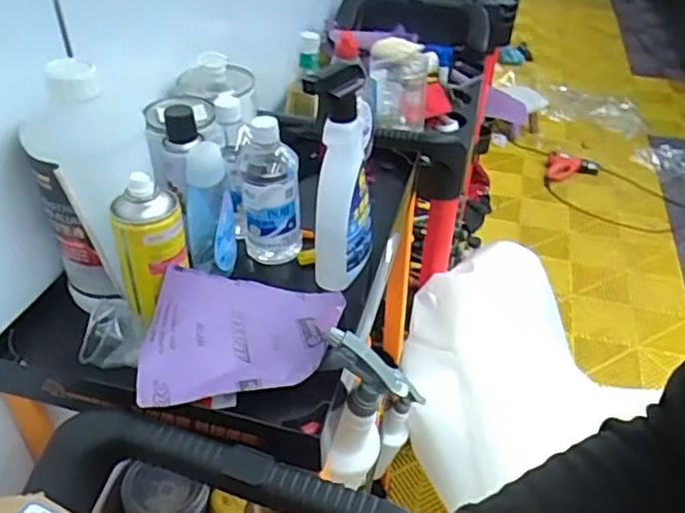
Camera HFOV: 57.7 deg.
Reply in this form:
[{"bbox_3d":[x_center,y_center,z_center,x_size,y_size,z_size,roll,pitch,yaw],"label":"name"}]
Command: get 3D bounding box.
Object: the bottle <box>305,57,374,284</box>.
[{"bbox_3d":[0.000,-0.083,0.666,0.045,0.241,0.093,15,40,17],"label":"bottle"}]

